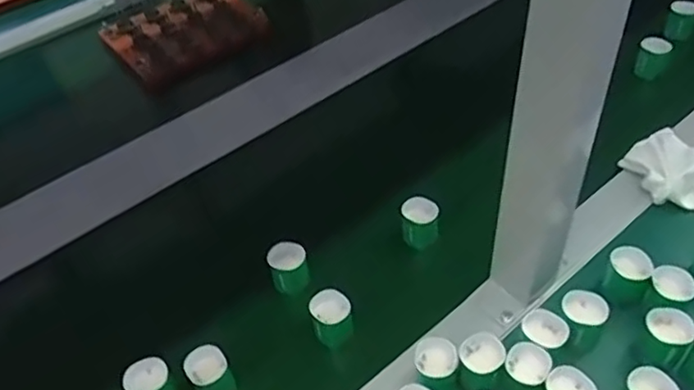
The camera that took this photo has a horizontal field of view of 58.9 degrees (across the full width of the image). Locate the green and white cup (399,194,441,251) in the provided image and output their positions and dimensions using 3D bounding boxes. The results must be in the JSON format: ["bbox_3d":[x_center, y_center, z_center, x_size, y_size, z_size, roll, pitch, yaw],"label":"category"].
[{"bbox_3d":[0.063,0.023,0.534,0.032,0.039,0.028,-2,46,3],"label":"green and white cup"}]

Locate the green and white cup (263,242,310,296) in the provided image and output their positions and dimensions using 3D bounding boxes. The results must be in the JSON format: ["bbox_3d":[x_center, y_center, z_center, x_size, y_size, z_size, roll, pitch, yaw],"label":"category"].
[{"bbox_3d":[-0.048,0.060,0.506,0.031,0.034,0.029,-3,46,3],"label":"green and white cup"}]

